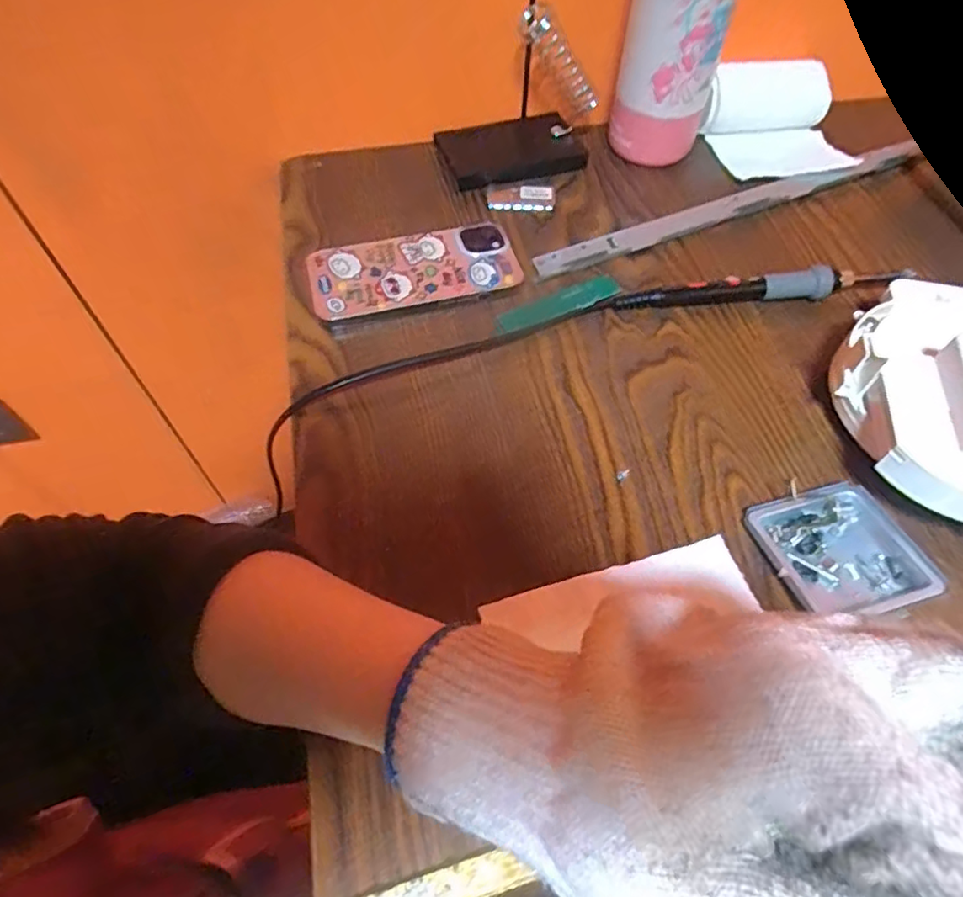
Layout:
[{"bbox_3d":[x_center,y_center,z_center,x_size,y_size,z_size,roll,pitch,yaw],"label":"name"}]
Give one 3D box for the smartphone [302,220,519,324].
[{"bbox_3d":[-0.047,-0.125,0.421,0.143,0.014,0.065,-15,60,-10],"label":"smartphone"}]

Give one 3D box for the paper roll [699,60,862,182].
[{"bbox_3d":[0.247,-0.268,0.484,0.121,0.051,0.090,-10,60,-7],"label":"paper roll"}]

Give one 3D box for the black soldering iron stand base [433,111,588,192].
[{"bbox_3d":[0.026,-0.247,0.497,0.112,0.016,0.074,-14,60,-9],"label":"black soldering iron stand base"}]

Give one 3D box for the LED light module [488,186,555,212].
[{"bbox_3d":[0.032,-0.200,0.470,0.053,0.005,0.023,-2,59,-2],"label":"LED light module"}]

